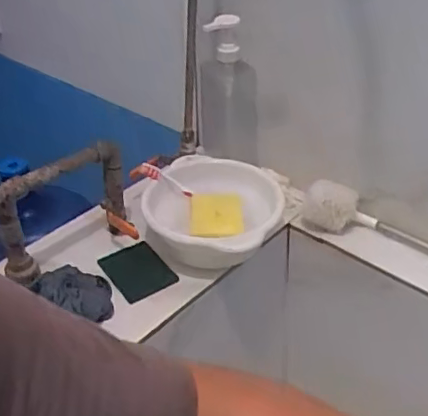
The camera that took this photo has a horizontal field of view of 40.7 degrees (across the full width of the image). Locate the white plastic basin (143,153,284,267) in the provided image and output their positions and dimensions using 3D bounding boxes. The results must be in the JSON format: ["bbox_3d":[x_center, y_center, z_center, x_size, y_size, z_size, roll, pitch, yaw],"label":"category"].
[{"bbox_3d":[-0.006,0.010,0.833,0.186,0.076,0.192,-1,37,1],"label":"white plastic basin"}]

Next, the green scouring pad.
[{"bbox_3d":[-0.106,0.089,0.804,0.078,0.011,0.092,-24,49,-24],"label":"green scouring pad"}]

